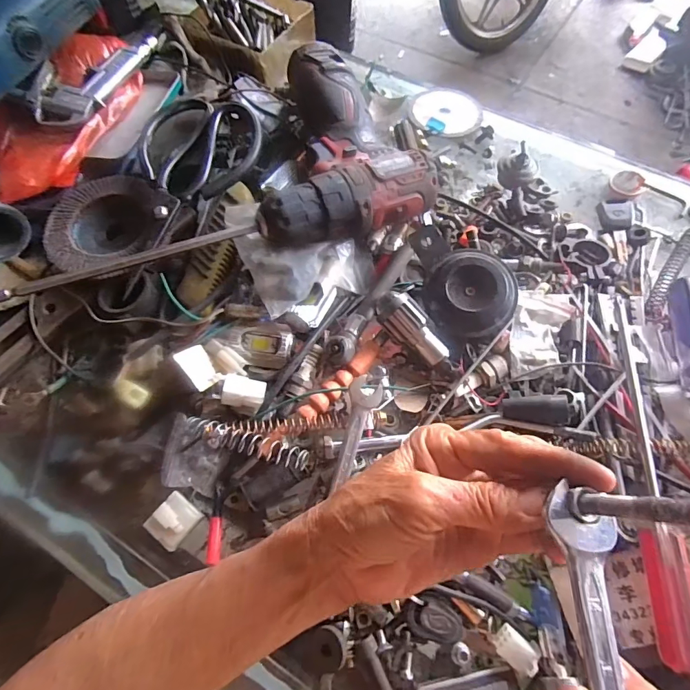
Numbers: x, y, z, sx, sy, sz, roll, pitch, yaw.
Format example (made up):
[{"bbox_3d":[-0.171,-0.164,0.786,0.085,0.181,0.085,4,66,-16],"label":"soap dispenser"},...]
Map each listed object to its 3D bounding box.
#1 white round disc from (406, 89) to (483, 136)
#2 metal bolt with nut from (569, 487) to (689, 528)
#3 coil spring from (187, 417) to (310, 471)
[{"bbox_3d":[0.104,-0.241,0.447,0.074,0.005,0.074,-1,66,1],"label":"white round disc"},{"bbox_3d":[0.103,0.056,0.147,0.012,0.061,0.013,2,74,-8],"label":"metal bolt with nut"},{"bbox_3d":[-0.067,0.066,0.293,0.087,0.019,0.014,16,68,8],"label":"coil spring"}]

